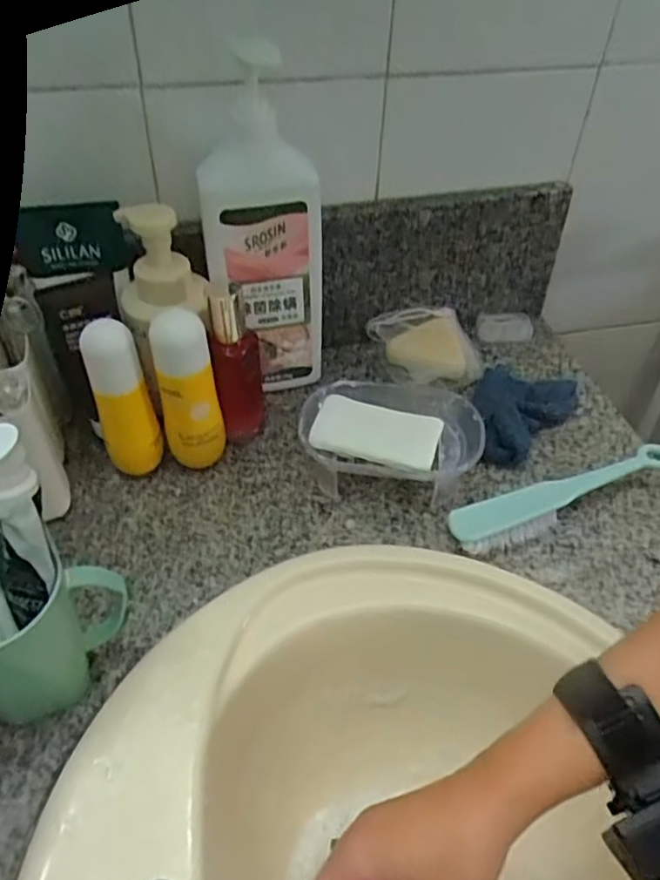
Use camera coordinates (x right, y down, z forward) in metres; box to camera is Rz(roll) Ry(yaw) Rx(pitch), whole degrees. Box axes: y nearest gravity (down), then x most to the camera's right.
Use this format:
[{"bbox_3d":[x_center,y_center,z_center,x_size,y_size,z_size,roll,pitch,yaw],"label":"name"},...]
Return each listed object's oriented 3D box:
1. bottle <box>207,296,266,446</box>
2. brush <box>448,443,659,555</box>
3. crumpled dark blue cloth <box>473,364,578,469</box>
[{"bbox_3d":[-0.081,-0.065,0.591,0.044,0.149,0.053,-3,42,-7],"label":"bottle"},{"bbox_3d":[0.195,0.044,0.562,0.201,0.034,0.045,-17,45,-21],"label":"brush"},{"bbox_3d":[0.180,-0.029,0.631,0.091,0.033,0.135,19,49,17],"label":"crumpled dark blue cloth"}]

